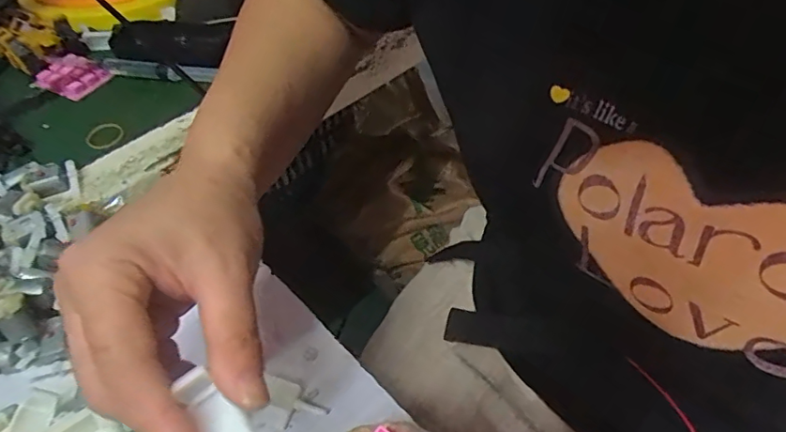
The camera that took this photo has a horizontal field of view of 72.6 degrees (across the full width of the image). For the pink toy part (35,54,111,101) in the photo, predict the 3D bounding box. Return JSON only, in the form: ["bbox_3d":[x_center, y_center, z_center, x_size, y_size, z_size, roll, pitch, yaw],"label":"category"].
[{"bbox_3d":[-0.304,-0.132,0.502,0.060,0.015,0.046,30,57,25],"label":"pink toy part"}]

